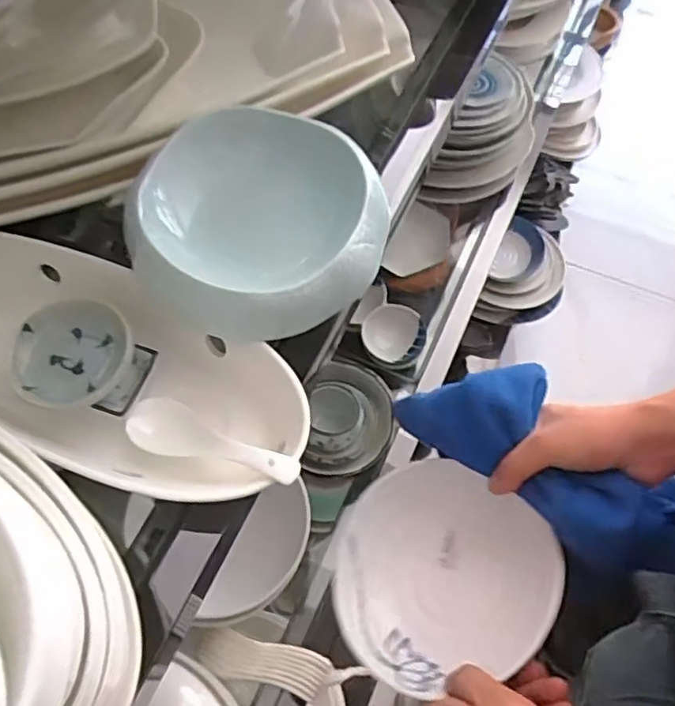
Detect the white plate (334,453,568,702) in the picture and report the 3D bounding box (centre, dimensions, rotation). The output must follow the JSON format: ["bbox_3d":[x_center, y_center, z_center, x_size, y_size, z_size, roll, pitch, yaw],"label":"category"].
[{"bbox_3d":[0.089,0.184,0.518,0.175,0.035,0.172,1,62,-2],"label":"white plate"}]

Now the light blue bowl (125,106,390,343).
[{"bbox_3d":[-0.051,-0.094,0.461,0.161,0.067,0.171,1,62,-2],"label":"light blue bowl"}]

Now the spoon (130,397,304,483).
[{"bbox_3d":[-0.081,0.060,0.424,0.130,0.024,0.039,13,61,25],"label":"spoon"}]

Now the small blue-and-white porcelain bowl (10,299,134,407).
[{"bbox_3d":[-0.186,0.000,0.440,0.075,0.015,0.075,1,62,-2],"label":"small blue-and-white porcelain bowl"}]

